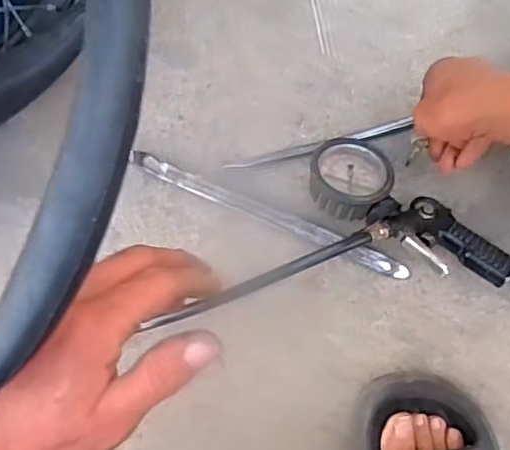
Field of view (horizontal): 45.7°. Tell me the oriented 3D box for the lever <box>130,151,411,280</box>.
[{"bbox_3d":[0.009,-0.010,0.579,0.287,0.009,0.018,23,90,8],"label":"lever"}]

